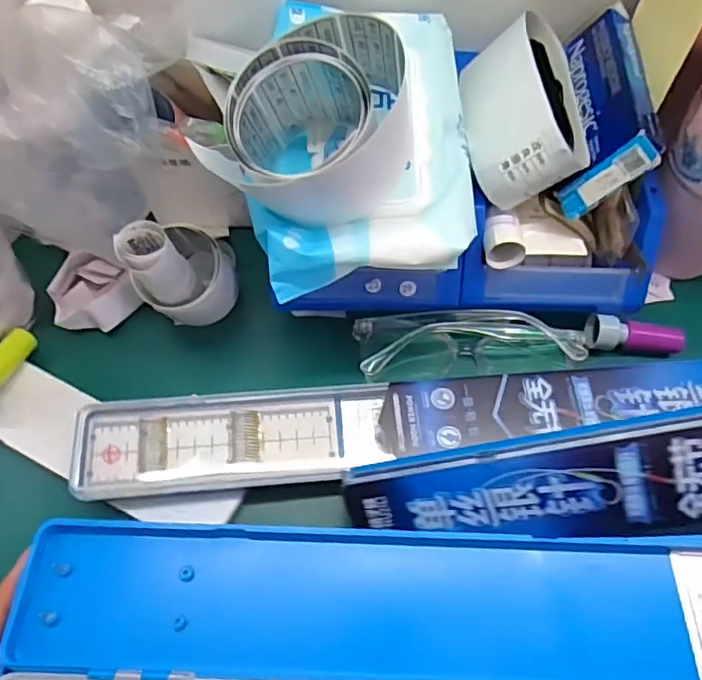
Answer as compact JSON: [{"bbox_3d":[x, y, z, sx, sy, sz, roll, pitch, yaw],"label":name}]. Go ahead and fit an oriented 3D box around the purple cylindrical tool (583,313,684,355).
[{"bbox_3d":[0.188,-0.002,0.386,0.062,0.020,0.022,6,64,2],"label":"purple cylindrical tool"}]

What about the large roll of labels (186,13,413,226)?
[{"bbox_3d":[-0.017,-0.108,0.286,0.091,0.050,0.096,0,64,0],"label":"large roll of labels"}]

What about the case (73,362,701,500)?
[{"bbox_3d":[0.056,0.050,0.357,0.421,0.036,0.055,-4,64,-3],"label":"case"}]

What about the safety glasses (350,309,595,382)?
[{"bbox_3d":[0.078,0.000,0.381,0.144,0.032,0.047,-4,64,-3],"label":"safety glasses"}]

